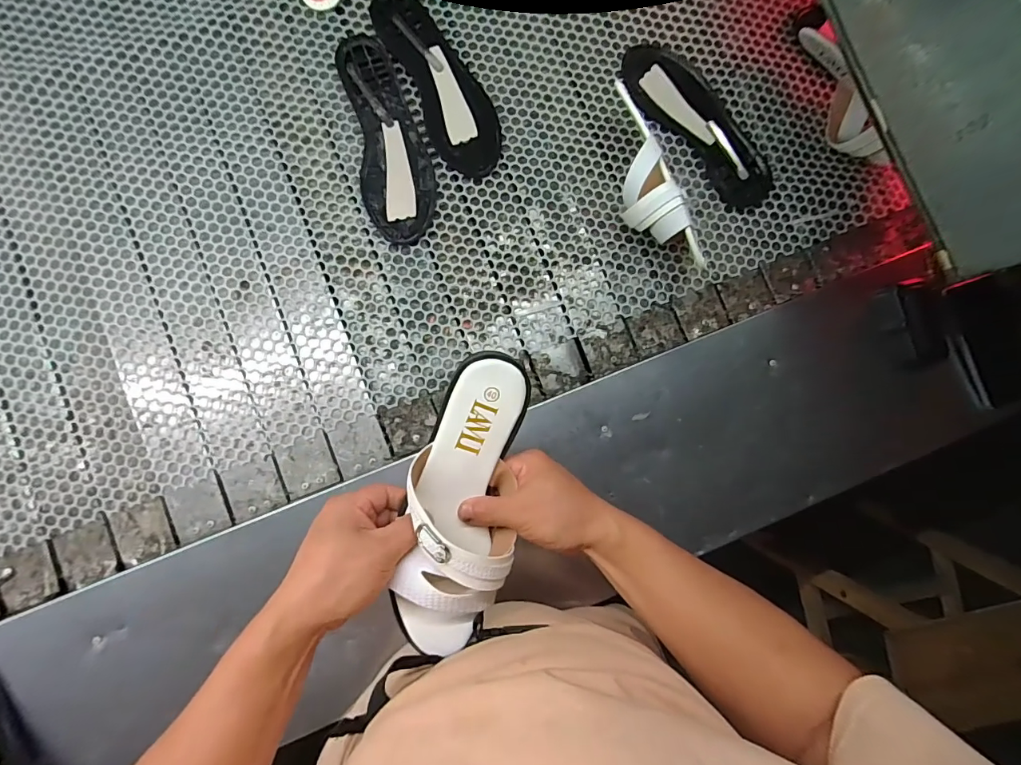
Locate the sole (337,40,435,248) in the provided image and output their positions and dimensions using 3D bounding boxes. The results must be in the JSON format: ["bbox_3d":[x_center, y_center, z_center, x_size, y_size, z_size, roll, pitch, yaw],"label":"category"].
[{"bbox_3d":[-0.152,-0.307,0.557,0.085,0.021,0.263,-10,87,-4],"label":"sole"}]

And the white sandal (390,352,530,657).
[{"bbox_3d":[-0.037,0.095,0.352,0.086,0.058,0.234,11,88,-2],"label":"white sandal"}]

